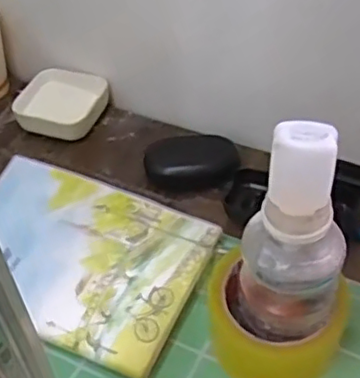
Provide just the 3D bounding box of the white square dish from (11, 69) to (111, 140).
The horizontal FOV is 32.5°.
[{"bbox_3d":[-0.121,-0.090,0.640,0.091,0.027,0.088,19,50,19],"label":"white square dish"}]

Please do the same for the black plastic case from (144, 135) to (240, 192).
[{"bbox_3d":[0.011,-0.024,0.573,0.086,0.028,0.042,-4,47,0],"label":"black plastic case"}]

